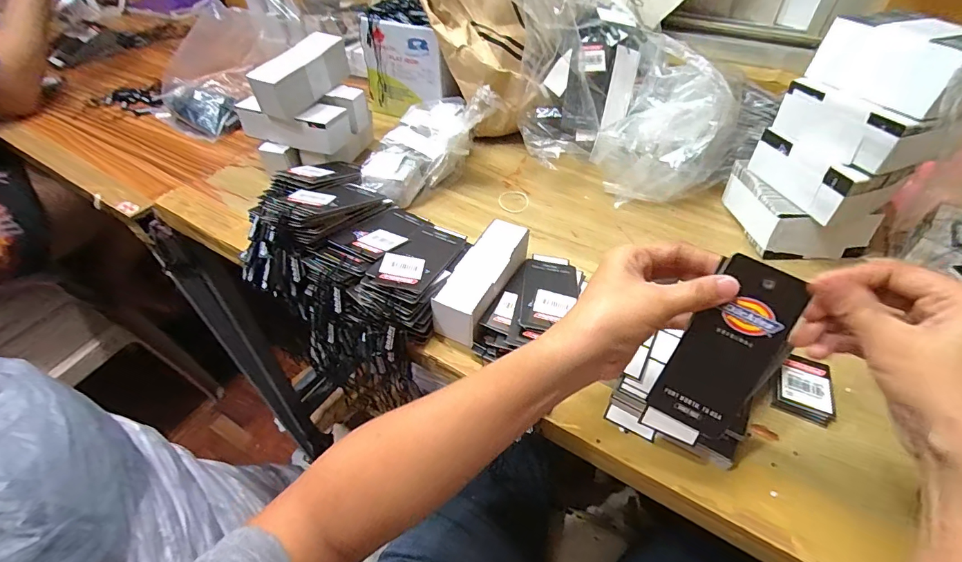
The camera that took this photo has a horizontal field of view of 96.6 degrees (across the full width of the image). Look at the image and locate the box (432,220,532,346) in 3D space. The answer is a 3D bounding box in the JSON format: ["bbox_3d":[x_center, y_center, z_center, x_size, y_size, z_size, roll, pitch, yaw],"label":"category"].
[{"bbox_3d":[0.003,-0.006,0.389,0.040,0.035,0.129,19,49,17],"label":"box"}]

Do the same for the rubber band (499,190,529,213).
[{"bbox_3d":[0.040,-0.097,0.522,0.036,0.004,0.050,10,47,10],"label":"rubber band"}]

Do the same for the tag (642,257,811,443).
[{"bbox_3d":[0.148,0.048,0.262,0.051,0.120,0.008,27,16,11],"label":"tag"}]

